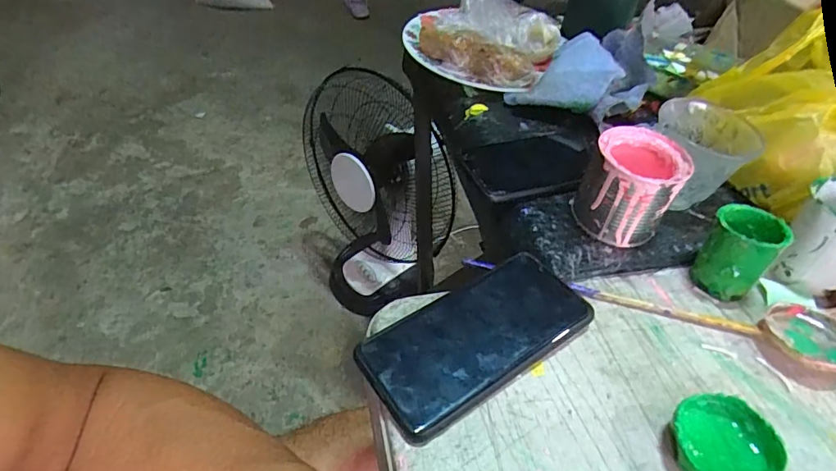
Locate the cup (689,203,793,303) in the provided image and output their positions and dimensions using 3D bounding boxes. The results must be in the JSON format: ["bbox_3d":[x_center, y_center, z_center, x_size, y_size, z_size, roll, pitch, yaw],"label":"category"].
[{"bbox_3d":[0.247,0.013,0.374,0.047,0.060,0.047,3,44,-3],"label":"cup"}]

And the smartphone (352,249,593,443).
[{"bbox_3d":[0.044,0.066,0.331,0.166,0.016,0.075,-24,52,-28],"label":"smartphone"}]

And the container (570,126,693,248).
[{"bbox_3d":[0.176,-0.042,0.403,0.070,0.069,0.073,26,47,19],"label":"container"}]

